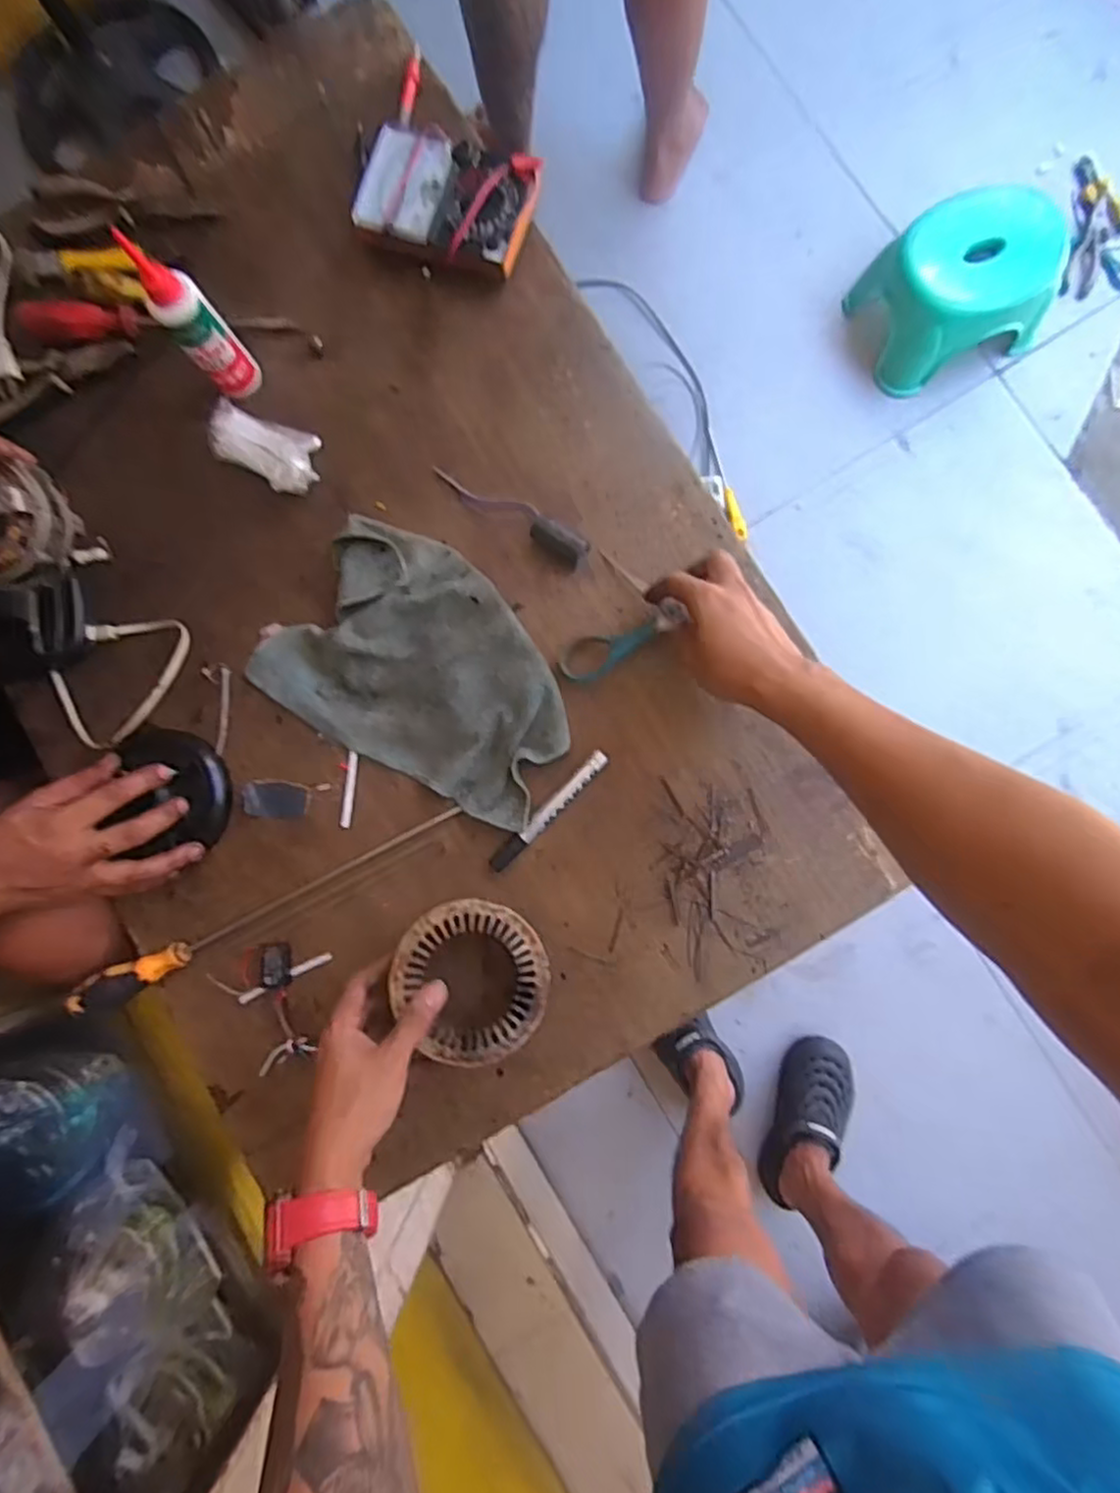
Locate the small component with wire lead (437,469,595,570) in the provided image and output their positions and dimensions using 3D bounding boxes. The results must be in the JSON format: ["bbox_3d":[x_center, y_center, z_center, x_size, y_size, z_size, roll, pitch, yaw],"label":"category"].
[{"bbox_3d":[-0.046,-0.211,0.610,0.161,0.032,0.030,35,89,6],"label":"small component with wire lead"}]

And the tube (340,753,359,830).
[{"bbox_3d":[-0.187,0.038,0.611,0.009,0.005,0.067,7,86,5],"label":"tube"}]

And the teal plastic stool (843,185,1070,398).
[{"bbox_3d":[0.687,-0.793,1.195,0.275,0.207,0.225,-25,84,2],"label":"teal plastic stool"}]

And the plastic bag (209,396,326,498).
[{"bbox_3d":[-0.273,-0.273,0.636,0.103,0.031,0.056,25,88,6],"label":"plastic bag"}]

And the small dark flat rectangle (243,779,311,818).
[{"bbox_3d":[-0.254,0.047,0.615,0.059,0.005,0.033,2,86,4],"label":"small dark flat rectangle"}]

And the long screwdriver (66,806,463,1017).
[{"bbox_3d":[-0.253,0.142,0.597,0.370,0.027,0.028,-26,84,2],"label":"long screwdriver"}]

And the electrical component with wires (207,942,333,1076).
[{"bbox_3d":[-0.242,0.216,0.596,0.099,0.019,0.102,0,86,4],"label":"electrical component with wires"}]

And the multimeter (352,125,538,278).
[{"bbox_3d":[-0.103,-0.491,0.628,0.160,0.043,0.102,15,87,5],"label":"multimeter"}]

